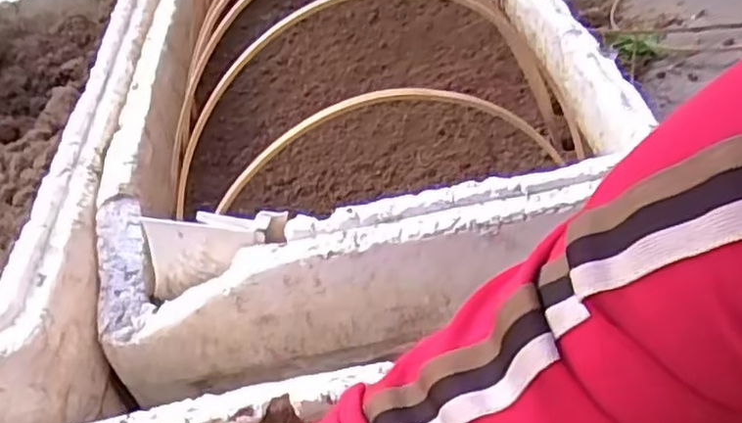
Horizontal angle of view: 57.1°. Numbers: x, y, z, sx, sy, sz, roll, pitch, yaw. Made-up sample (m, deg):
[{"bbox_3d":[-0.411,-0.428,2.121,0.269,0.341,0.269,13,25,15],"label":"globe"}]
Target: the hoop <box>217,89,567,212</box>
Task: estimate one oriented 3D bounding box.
[{"bbox_3d":[0.005,-0.053,0.507,0.248,0.078,0.012,-12,39,-1],"label":"hoop"}]

